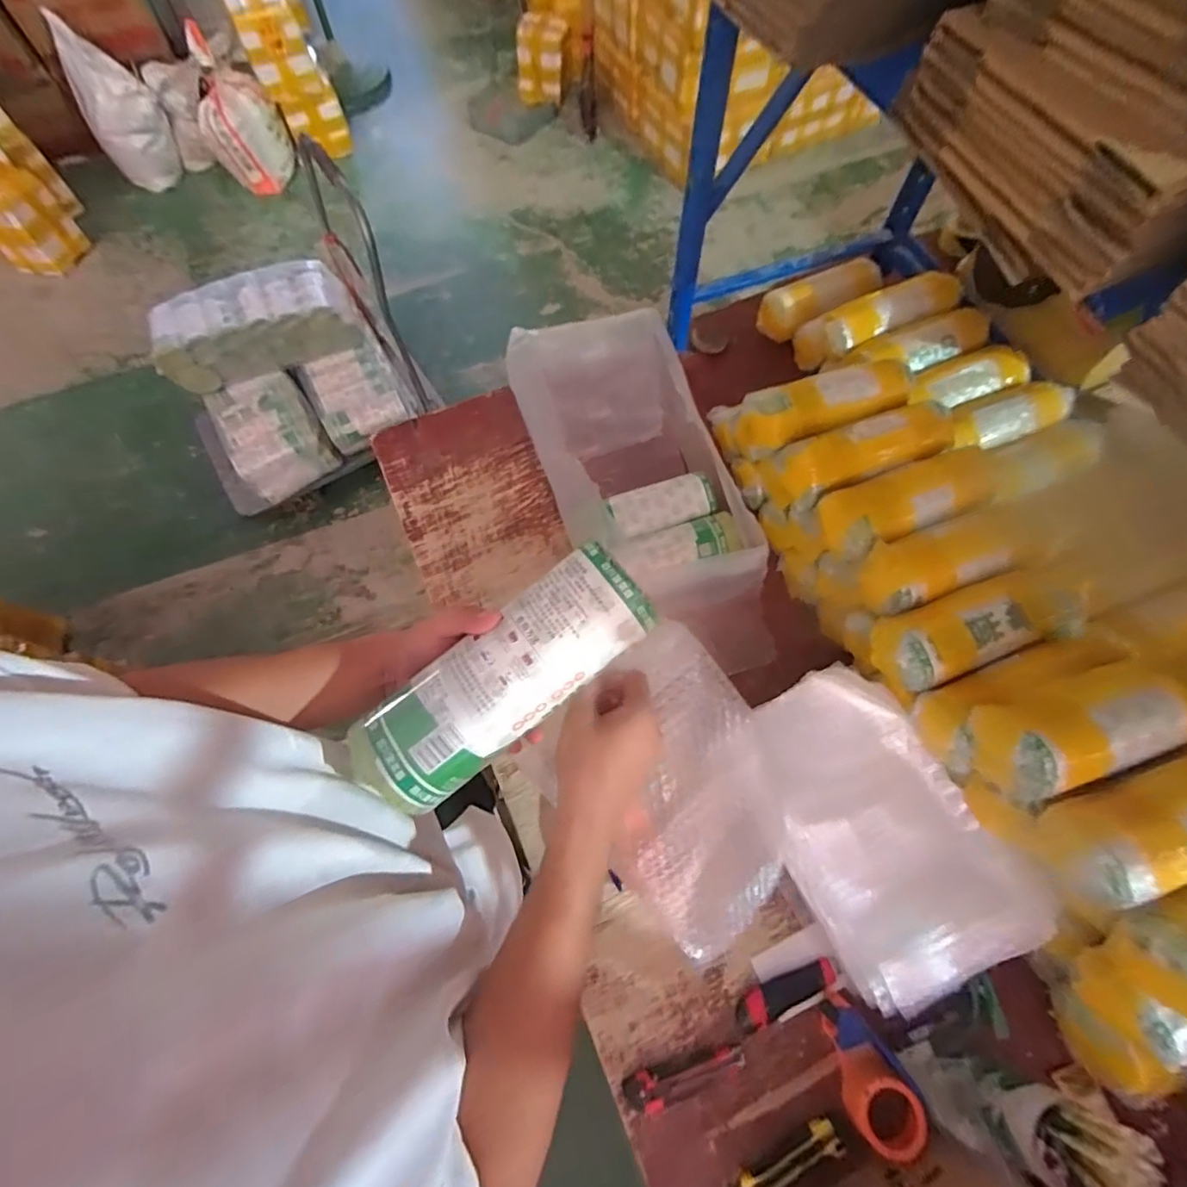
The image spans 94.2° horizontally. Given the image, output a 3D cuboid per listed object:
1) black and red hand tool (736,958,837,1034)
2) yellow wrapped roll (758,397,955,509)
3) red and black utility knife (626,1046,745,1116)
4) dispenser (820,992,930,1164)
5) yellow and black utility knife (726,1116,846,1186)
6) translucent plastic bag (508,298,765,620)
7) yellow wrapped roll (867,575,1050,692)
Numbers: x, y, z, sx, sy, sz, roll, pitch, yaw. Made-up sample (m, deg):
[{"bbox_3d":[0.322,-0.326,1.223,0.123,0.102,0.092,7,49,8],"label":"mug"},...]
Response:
[{"bbox_3d":[0.251,0.518,0.713,0.142,0.026,0.035,-21,69,-7],"label":"black and red hand tool"},{"bbox_3d":[0.396,-0.206,0.813,0.282,0.070,0.094,-19,68,-6],"label":"yellow wrapped roll"},{"bbox_3d":[0.114,0.605,0.688,0.152,0.021,0.039,-14,68,-5],"label":"red and black utility knife"},{"bbox_3d":[0.326,0.578,0.656,0.083,0.067,0.143,-33,71,-12],"label":"dispenser"},{"bbox_3d":[0.221,0.681,0.646,0.159,0.012,0.041,-28,70,-10],"label":"yellow and black utility knife"},{"bbox_3d":[0.060,-0.223,0.982,0.302,0.146,0.560,-14,68,-5],"label":"translucent plastic bag"},{"bbox_3d":[0.466,0.049,0.698,0.212,0.071,0.098,-17,68,-6],"label":"yellow wrapped roll"}]

